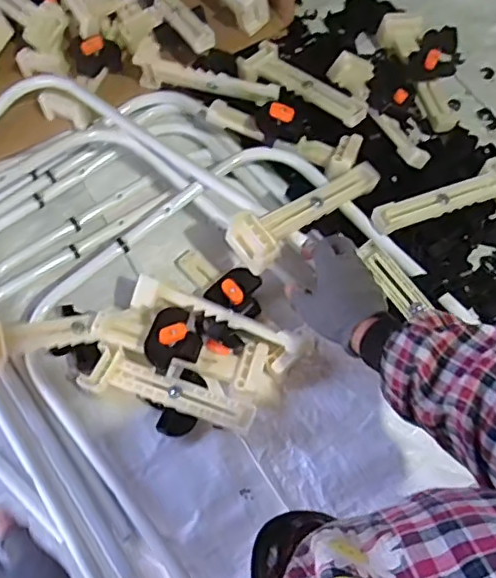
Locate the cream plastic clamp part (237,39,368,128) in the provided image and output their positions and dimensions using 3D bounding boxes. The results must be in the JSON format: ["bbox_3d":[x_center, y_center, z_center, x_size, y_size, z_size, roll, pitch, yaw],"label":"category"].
[{"bbox_3d":[0.067,-0.270,0.775,0.065,0.041,0.194,-40,70,-13],"label":"cream plastic clamp part"}]

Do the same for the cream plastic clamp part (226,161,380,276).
[{"bbox_3d":[0.073,-0.094,0.673,0.204,0.028,0.065,-31,70,-22],"label":"cream plastic clamp part"}]

